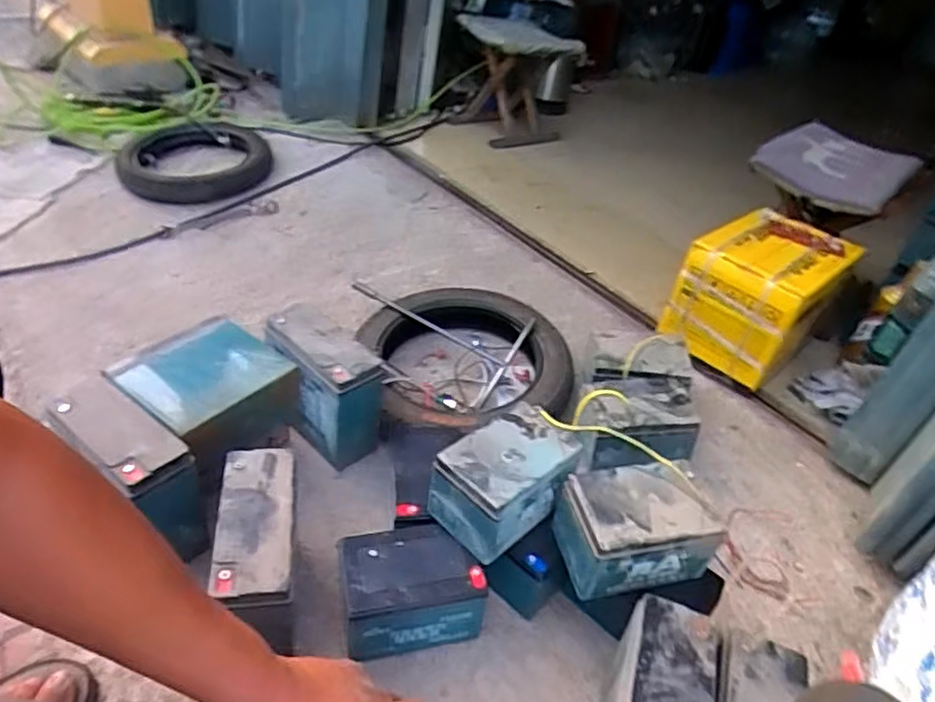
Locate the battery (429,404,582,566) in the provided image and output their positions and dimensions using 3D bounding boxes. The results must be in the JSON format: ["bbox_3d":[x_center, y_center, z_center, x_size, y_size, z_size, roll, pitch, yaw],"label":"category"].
[{"bbox_3d":[0.043,0.149,0.763,0.150,0.096,0.102,-23,49,-39],"label":"battery"}]

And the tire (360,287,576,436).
[{"bbox_3d":[0.010,0.014,1.063,0.323,0.085,0.334,8,36,-6],"label":"tire"}]

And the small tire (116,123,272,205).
[{"bbox_3d":[-0.601,-0.431,1.466,0.316,0.057,0.365,2,37,-14],"label":"small tire"}]

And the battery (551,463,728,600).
[{"bbox_3d":[0.185,0.195,0.731,0.158,0.096,0.101,0,38,-16],"label":"battery"}]

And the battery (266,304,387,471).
[{"bbox_3d":[-0.207,0.051,0.933,0.090,0.172,0.169,-23,49,-38],"label":"battery"}]

